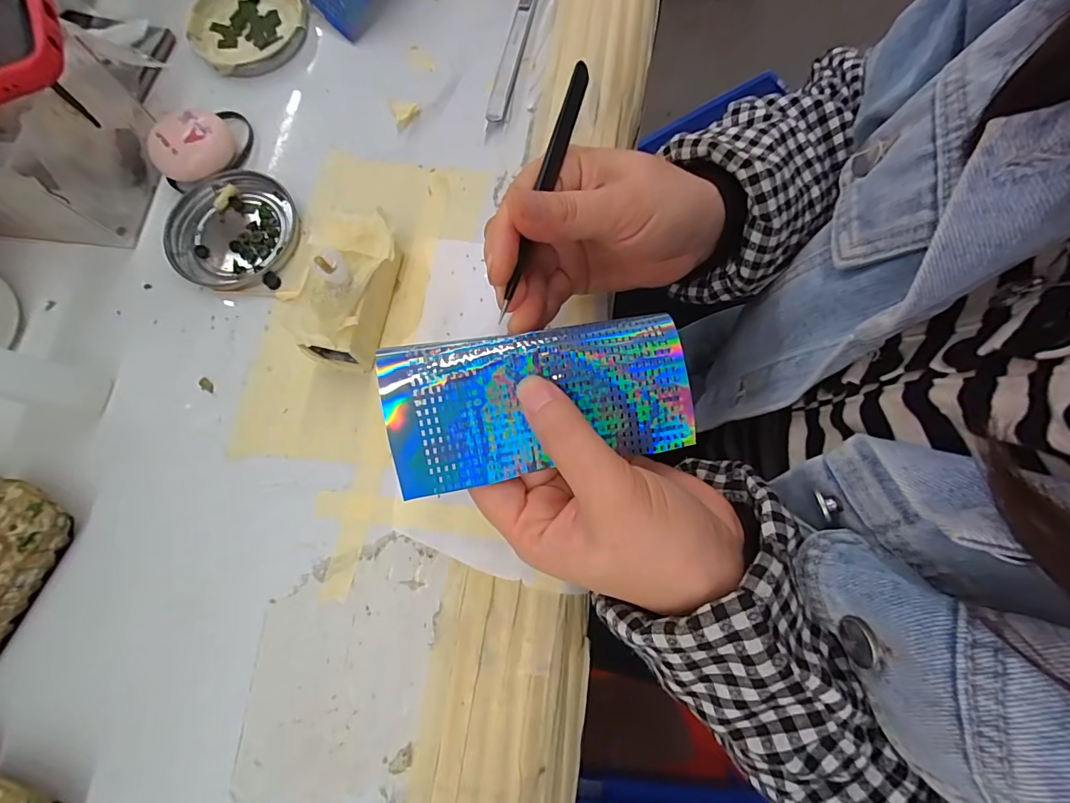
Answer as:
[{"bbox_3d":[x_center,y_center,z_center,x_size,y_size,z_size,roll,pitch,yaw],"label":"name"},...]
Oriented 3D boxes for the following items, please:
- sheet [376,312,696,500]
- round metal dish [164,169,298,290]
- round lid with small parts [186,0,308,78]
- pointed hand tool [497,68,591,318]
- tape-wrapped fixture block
[{"bbox_3d":[0.004,-0.002,0.191,0.128,0.018,0.058,-10,76,-10],"label":"sheet"},{"bbox_3d":[-0.190,-0.107,0.286,0.078,0.008,0.075,0,77,1],"label":"round metal dish"},{"bbox_3d":[-0.204,-0.267,0.325,0.078,0.012,0.081,0,77,1],"label":"round lid with small parts"},{"bbox_3d":[0.005,-0.096,0.201,0.007,0.008,0.128,15,78,5],"label":"pointed hand tool"},{"bbox_3d":[-0.102,-0.061,0.255,0.048,0.041,0.083,4,77,2],"label":"tape-wrapped fixture block"}]

